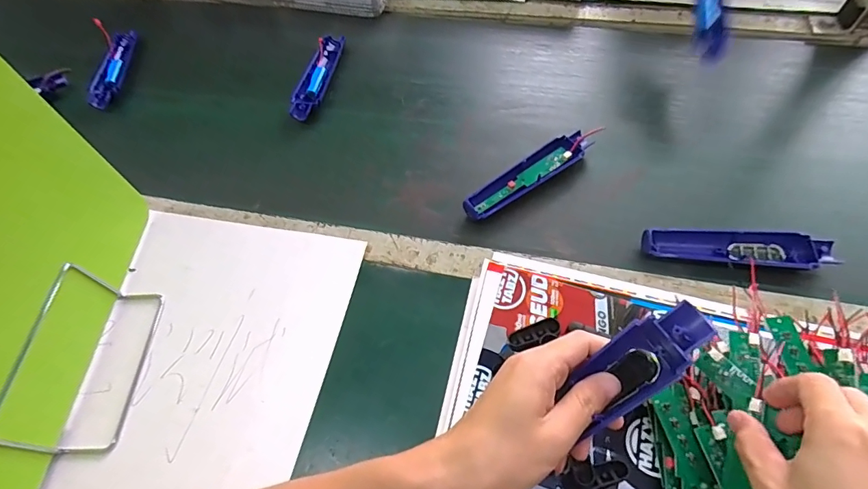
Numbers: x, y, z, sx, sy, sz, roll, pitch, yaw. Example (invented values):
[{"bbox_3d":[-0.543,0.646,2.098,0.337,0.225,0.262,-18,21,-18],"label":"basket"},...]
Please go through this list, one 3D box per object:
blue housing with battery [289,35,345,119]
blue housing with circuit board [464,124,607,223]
[{"bbox_3d":[-0.161,-0.231,0.612,0.036,0.016,0.166,7,59,9],"label":"blue housing with battery"},{"bbox_3d":[0.111,-0.080,0.502,0.183,0.020,0.036,-30,61,-13],"label":"blue housing with circuit board"}]

